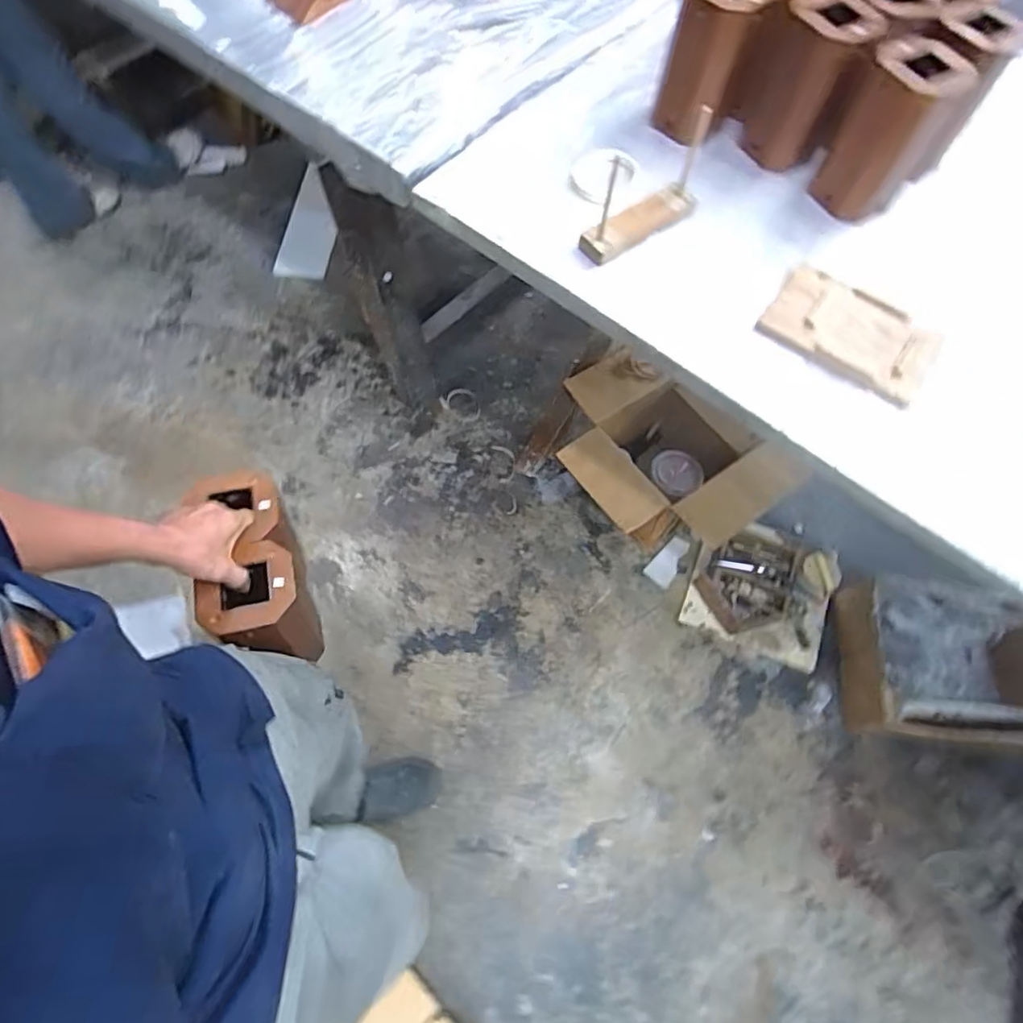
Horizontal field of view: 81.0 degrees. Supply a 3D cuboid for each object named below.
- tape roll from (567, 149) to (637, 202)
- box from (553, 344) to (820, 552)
[{"bbox_3d":[0.124,-0.457,0.814,0.078,0.030,0.087,15,65,5],"label":"tape roll"},{"bbox_3d":[0.303,-0.087,1.322,0.343,0.231,0.450,-37,71,-17],"label":"box"}]

